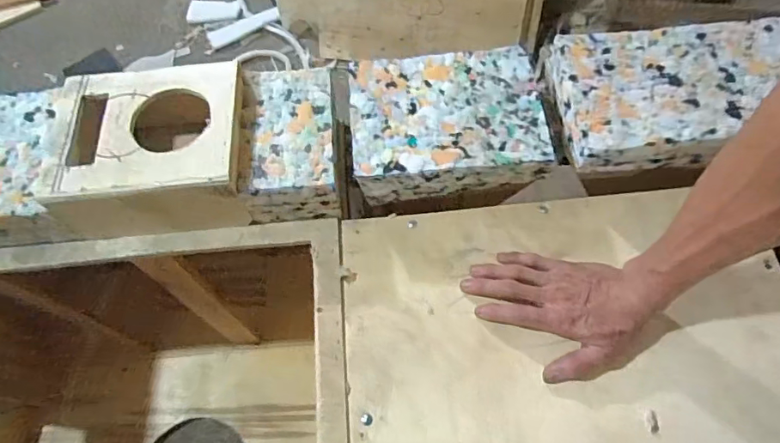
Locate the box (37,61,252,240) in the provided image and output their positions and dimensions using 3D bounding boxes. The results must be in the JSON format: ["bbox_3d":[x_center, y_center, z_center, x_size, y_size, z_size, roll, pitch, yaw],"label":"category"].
[{"bbox_3d":[-0.267,-0.086,0.573,0.203,0.098,0.175,-5,63,1],"label":"box"}]

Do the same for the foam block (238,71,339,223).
[{"bbox_3d":[-0.116,-0.095,0.585,0.104,0.066,0.167,-4,63,1],"label":"foam block"}]

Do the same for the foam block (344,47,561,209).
[{"bbox_3d":[0.066,-0.114,0.600,0.220,0.074,0.171,-5,63,1],"label":"foam block"}]

